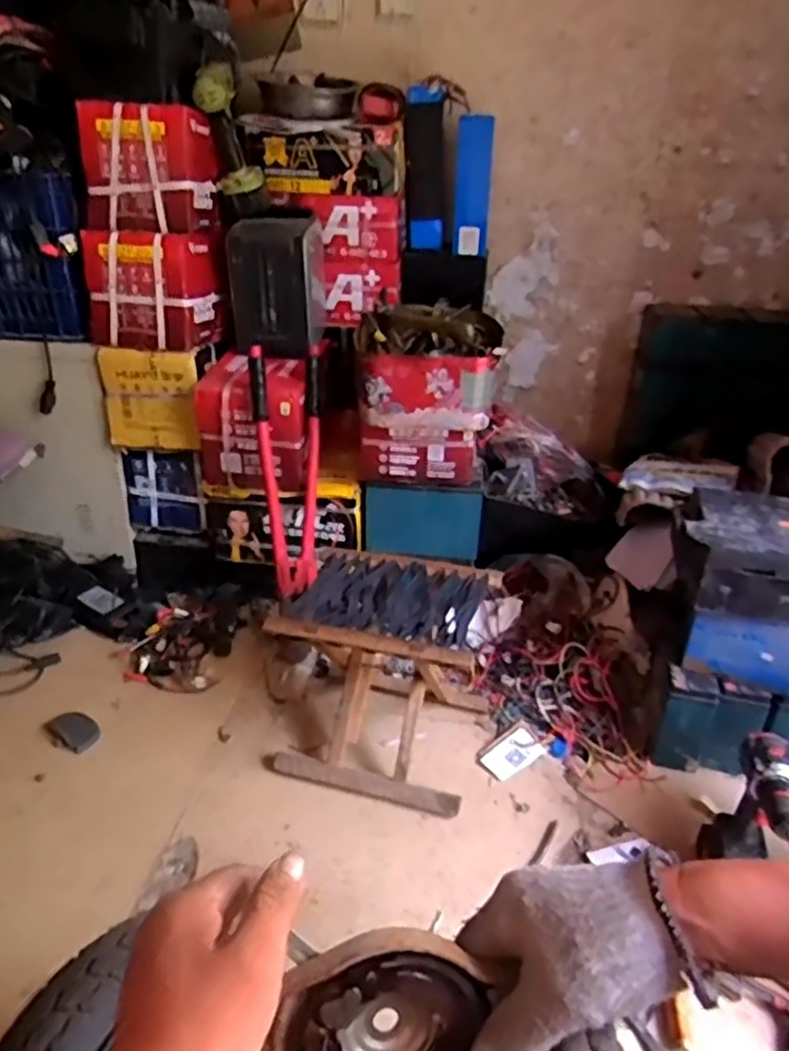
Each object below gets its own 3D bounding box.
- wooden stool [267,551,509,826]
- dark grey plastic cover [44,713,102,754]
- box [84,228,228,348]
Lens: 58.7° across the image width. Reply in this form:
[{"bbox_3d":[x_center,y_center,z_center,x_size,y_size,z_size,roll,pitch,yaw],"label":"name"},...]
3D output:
[{"bbox_3d":[-0.013,0.232,1.128,0.298,0.295,0.268,10,30,14],"label":"wooden stool"},{"bbox_3d":[-0.542,0.346,1.189,0.093,0.013,0.068,24,36,35],"label":"dark grey plastic cover"},{"bbox_3d":[-0.444,-0.447,1.310,0.209,0.192,0.153,6,29,8],"label":"box"}]

